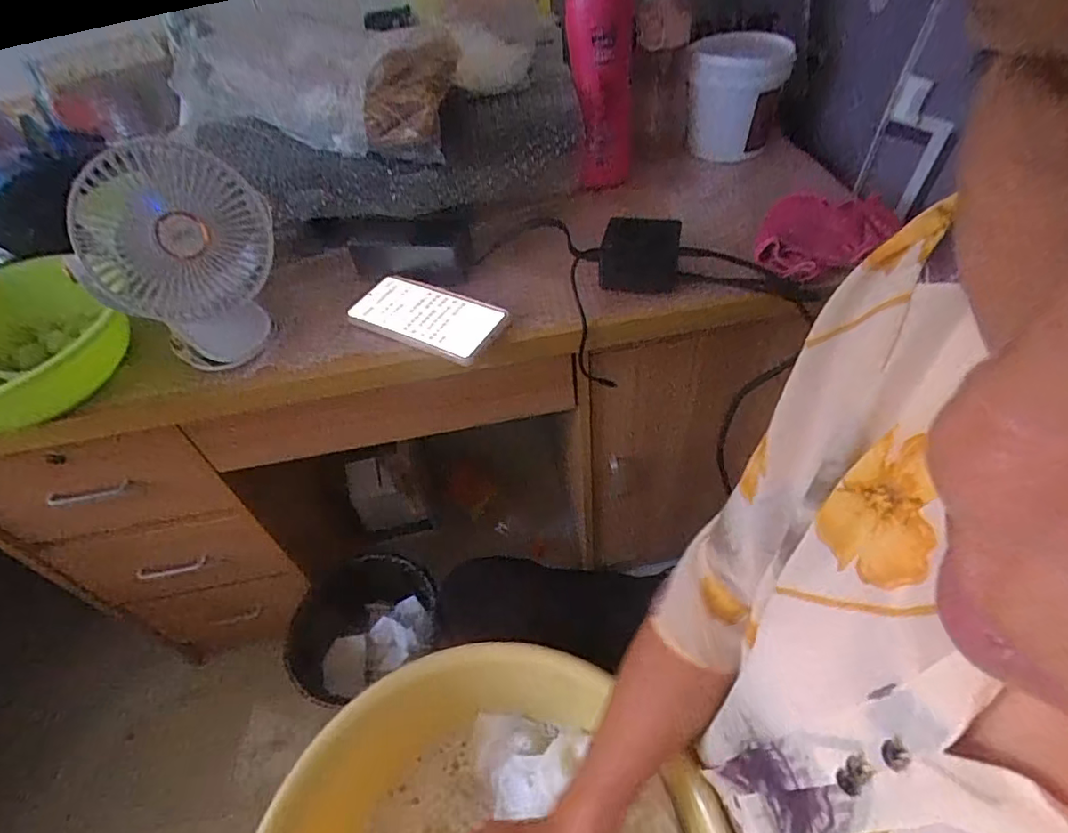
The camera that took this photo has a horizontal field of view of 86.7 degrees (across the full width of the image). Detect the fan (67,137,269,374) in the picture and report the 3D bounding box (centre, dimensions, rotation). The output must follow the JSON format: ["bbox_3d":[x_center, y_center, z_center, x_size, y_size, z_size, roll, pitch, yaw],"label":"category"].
[{"bbox_3d":[-0.331,-0.148,0.537,0.098,0.181,0.156,33,59,29],"label":"fan"}]

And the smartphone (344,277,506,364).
[{"bbox_3d":[-0.114,-0.109,0.611,0.168,0.014,0.090,23,56,20],"label":"smartphone"}]

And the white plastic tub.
[{"bbox_3d":[0.246,-0.391,0.698,0.114,0.116,0.127,8,50,13],"label":"white plastic tub"}]

